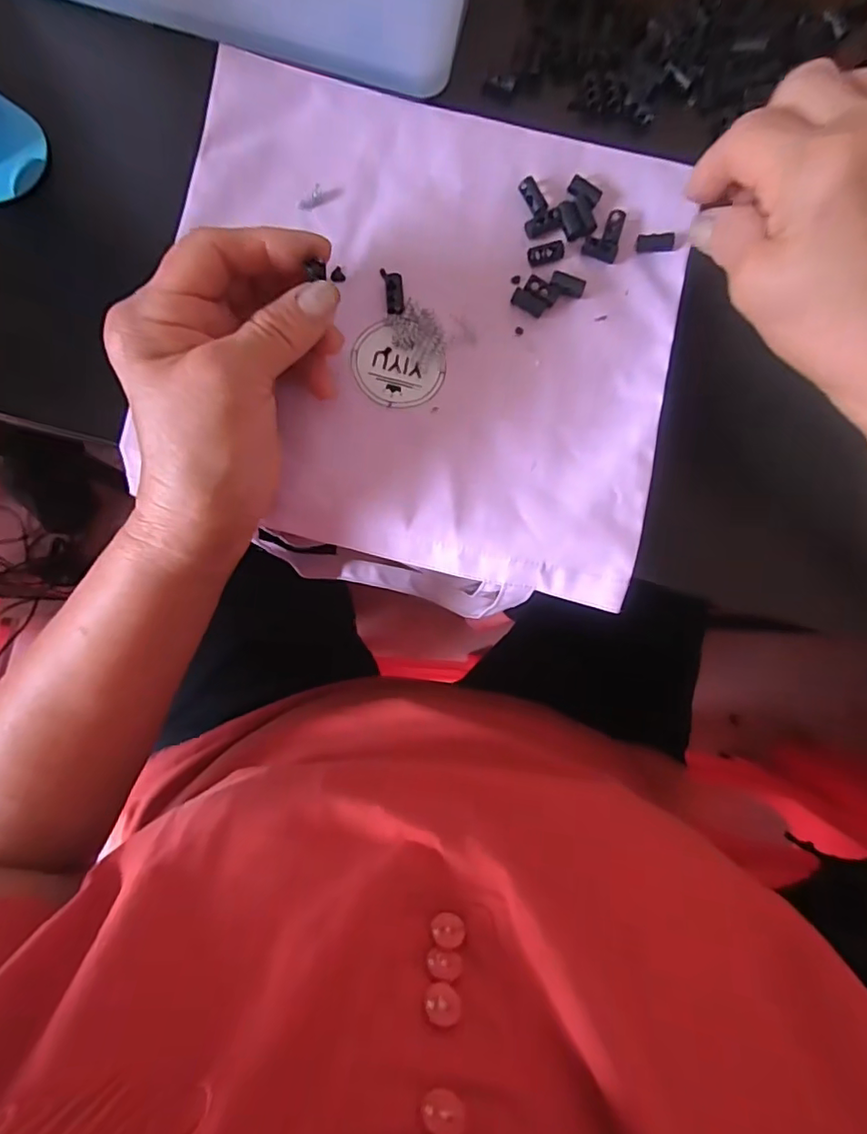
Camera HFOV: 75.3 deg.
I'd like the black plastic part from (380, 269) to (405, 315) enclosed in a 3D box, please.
[{"bbox_3d":[-0.020,-0.143,0.290,0.010,0.005,0.025,-10,87,-3],"label":"black plastic part"}]

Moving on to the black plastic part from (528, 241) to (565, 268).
[{"bbox_3d":[0.060,-0.166,0.297,0.019,0.005,0.009,-18,87,-4],"label":"black plastic part"}]

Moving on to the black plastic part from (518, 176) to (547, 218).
[{"bbox_3d":[0.053,-0.197,0.296,0.010,0.005,0.022,-26,88,-4],"label":"black plastic part"}]

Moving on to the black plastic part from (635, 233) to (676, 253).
[{"bbox_3d":[0.118,-0.172,0.299,0.019,0.006,0.007,9,80,23],"label":"black plastic part"}]

